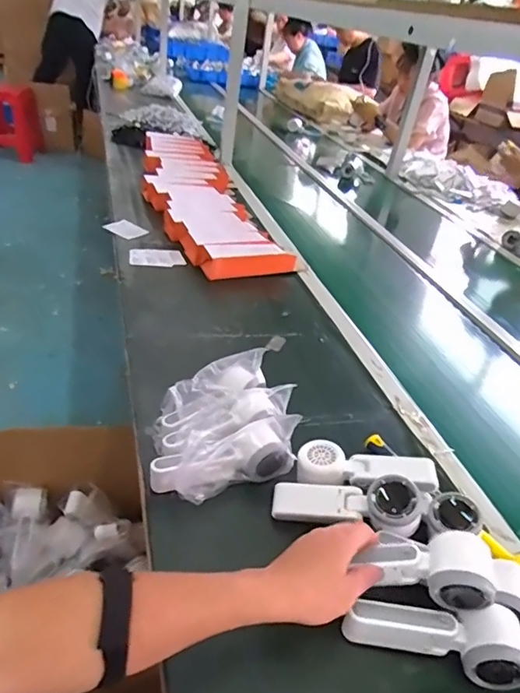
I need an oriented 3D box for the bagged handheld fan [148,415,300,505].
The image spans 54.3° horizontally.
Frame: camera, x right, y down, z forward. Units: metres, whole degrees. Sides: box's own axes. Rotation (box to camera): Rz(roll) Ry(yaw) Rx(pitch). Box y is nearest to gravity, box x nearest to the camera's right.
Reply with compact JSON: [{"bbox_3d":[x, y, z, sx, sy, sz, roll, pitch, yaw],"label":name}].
[{"bbox_3d":[-0.041,0.142,0.623,0.183,0.089,0.050,-7,37,-23],"label":"bagged handheld fan"}]

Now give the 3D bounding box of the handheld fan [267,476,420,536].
[{"bbox_3d":[0.099,0.185,0.592,0.171,0.048,0.054,-4,32,18],"label":"handheld fan"}]

